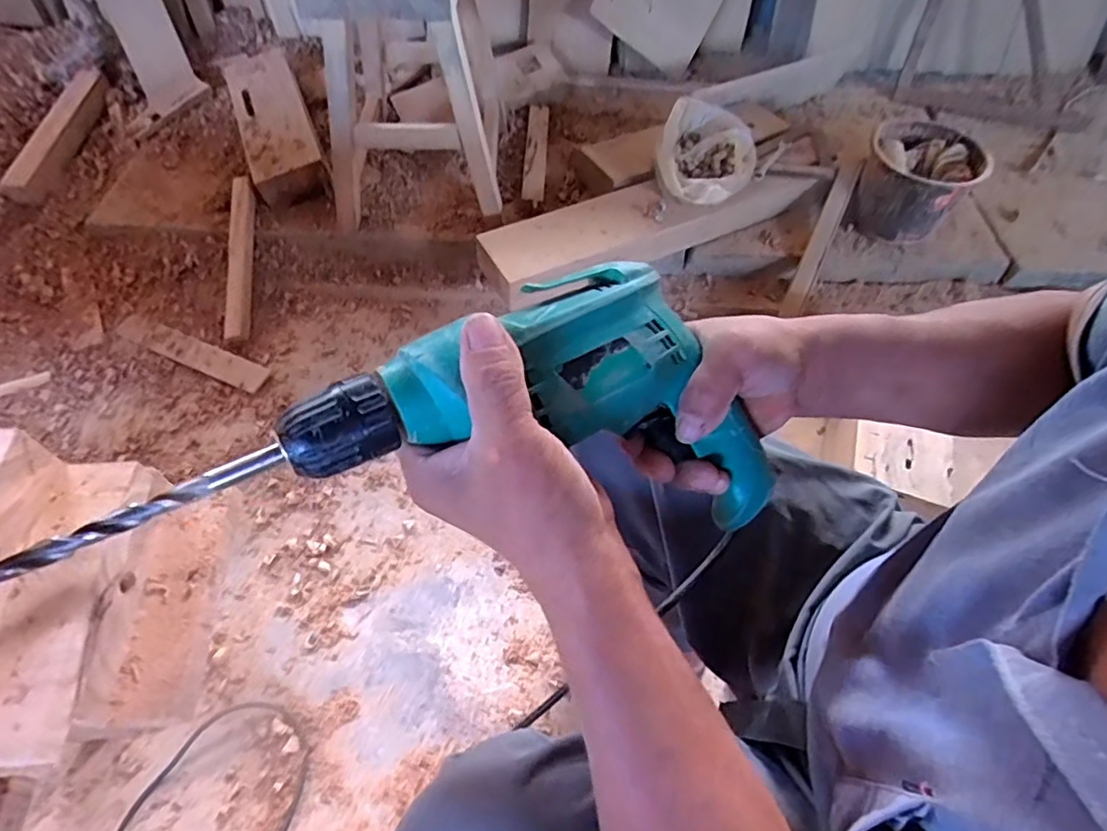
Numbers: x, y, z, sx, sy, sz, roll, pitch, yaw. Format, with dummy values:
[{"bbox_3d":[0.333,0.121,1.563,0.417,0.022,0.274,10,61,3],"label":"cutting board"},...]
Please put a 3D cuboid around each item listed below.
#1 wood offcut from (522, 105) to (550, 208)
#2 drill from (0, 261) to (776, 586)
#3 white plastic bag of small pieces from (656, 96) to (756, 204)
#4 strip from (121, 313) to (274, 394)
[{"bbox_3d":[-0.043,-0.618,1.394,0.051,0.021,0.355,-1,64,6],"label":"wood offcut"},{"bbox_3d":[-0.037,-0.012,0.312,0.374,0.144,0.070,1,11,-26],"label":"drill"},{"bbox_3d":[0.316,-0.533,1.199,0.194,0.122,0.155,6,55,2],"label":"white plastic bag of small pieces"},{"bbox_3d":[-0.714,-0.127,1.162,0.326,0.012,0.058,21,58,10],"label":"strip"}]

